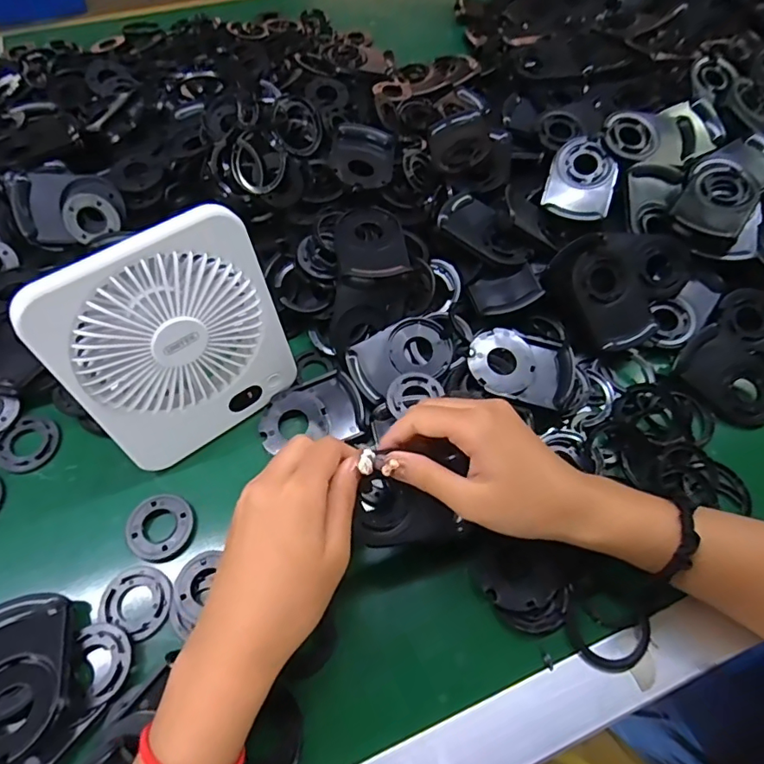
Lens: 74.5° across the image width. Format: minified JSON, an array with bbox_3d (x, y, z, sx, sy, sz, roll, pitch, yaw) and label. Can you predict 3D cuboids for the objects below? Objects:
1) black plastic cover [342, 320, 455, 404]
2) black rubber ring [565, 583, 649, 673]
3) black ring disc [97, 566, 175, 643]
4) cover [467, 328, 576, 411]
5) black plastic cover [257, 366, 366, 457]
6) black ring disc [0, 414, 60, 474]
[{"bbox_3d":[0.016,-0.020,0.405,0.085,0.016,0.050,-27,65,-16],"label":"black plastic cover"},{"bbox_3d":[0.145,0.154,0.319,0.052,0.009,0.050,1,60,-1],"label":"black rubber ring"},{"bbox_3d":[-0.157,0.141,0.324,0.046,0.007,0.039,25,63,12],"label":"black ring disc"},{"bbox_3d":[0.108,-0.013,0.392,0.081,0.014,0.059,10,60,4],"label":"cover"},{"bbox_3d":[-0.055,0.023,0.384,0.077,0.014,0.052,-16,62,-11],"label":"black plastic cover"},{"bbox_3d":[-0.264,0.046,0.374,0.042,0.004,0.045,1,60,-1],"label":"black ring disc"}]

